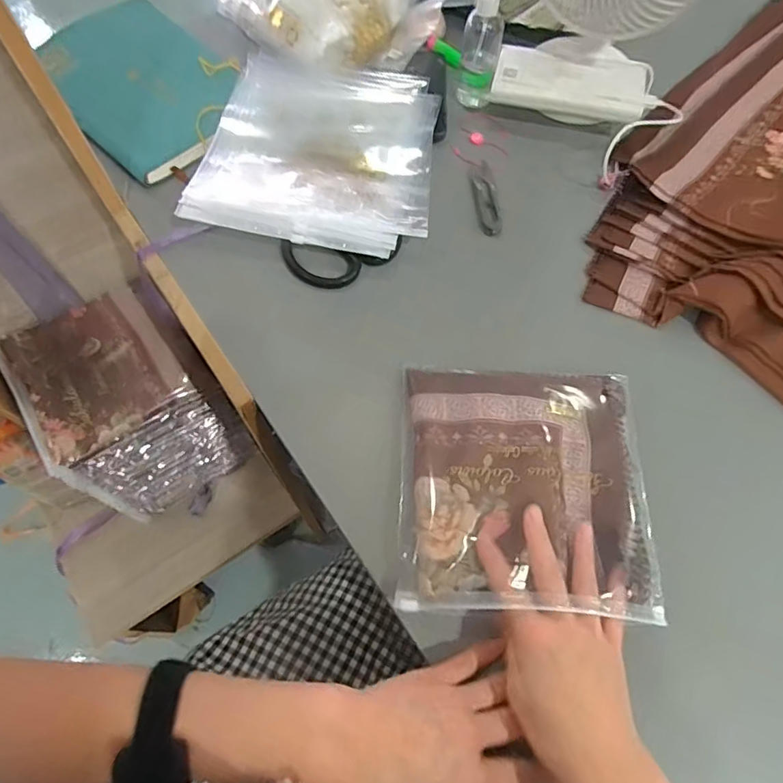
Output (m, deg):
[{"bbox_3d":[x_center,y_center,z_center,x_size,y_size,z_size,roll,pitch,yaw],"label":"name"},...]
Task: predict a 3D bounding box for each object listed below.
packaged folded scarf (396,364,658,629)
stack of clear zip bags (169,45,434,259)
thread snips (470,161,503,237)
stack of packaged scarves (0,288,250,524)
[{"bbox_3d":[0.101,0.068,0.404,0.182,0.022,0.192,2,65,1],"label":"packaged folded scarf"},{"bbox_3d":[-0.069,-0.256,0.544,0.227,0.015,0.255,10,64,0],"label":"stack of clear zip bags"},{"bbox_3d":[0.097,-0.204,0.539,0.024,0.006,0.102,-4,65,-2],"label":"thread snips"},{"bbox_3d":[-0.349,0.035,0.719,0.174,0.276,0.204,-34,70,-15],"label":"stack of packaged scarves"}]

